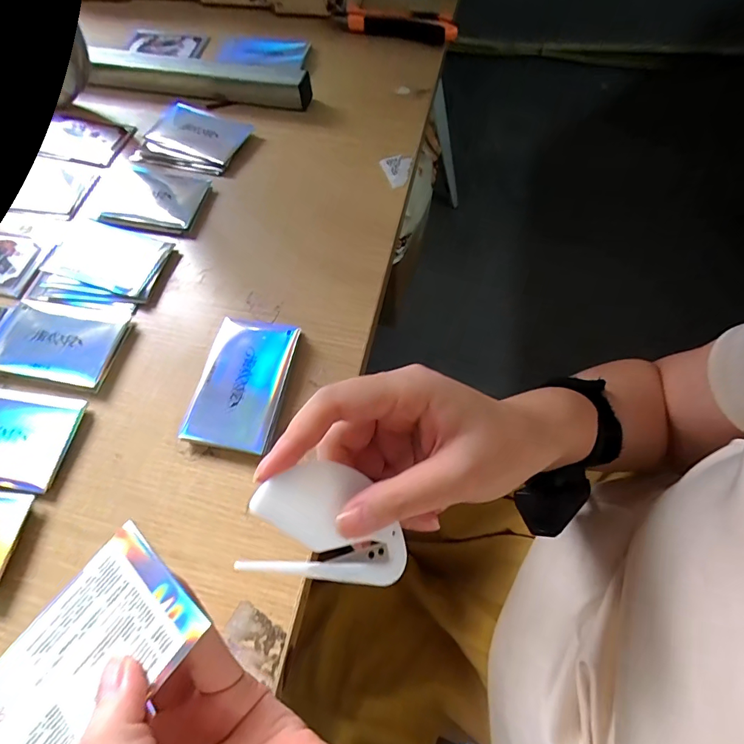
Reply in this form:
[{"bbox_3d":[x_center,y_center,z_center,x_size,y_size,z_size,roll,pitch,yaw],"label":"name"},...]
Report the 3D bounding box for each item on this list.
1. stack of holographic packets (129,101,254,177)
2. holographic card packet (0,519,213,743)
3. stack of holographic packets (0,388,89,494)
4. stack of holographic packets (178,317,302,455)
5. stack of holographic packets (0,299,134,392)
[{"bbox_3d":[-0.180,-0.236,0.412,0.109,0.012,0.084,14,67,8],"label":"stack of holographic packets"},{"bbox_3d":[-0.111,0.112,0.155,0.057,0.010,0.092,36,71,17],"label":"holographic card packet"},{"bbox_3d":[-0.255,0.043,0.286,0.099,0.009,0.061,8,66,6],"label":"stack of holographic packets"},{"bbox_3d":[-0.091,0.006,0.295,0.062,0.012,0.096,9,66,6],"label":"stack of holographic packets"},{"bbox_3d":[-0.239,-0.021,0.315,0.098,0.010,0.063,11,66,7],"label":"stack of holographic packets"}]

